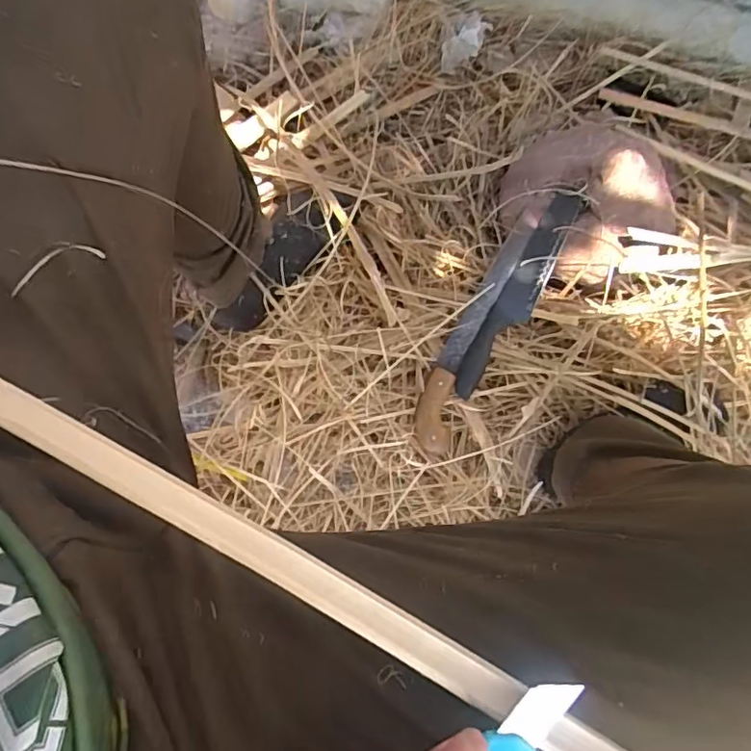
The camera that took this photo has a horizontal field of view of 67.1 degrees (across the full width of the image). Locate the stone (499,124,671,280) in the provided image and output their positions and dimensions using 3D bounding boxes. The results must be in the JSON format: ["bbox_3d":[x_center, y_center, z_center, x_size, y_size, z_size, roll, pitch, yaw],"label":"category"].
[{"bbox_3d":[0.260,-0.221,0.715,0.182,0.074,0.192,1,73,-2],"label":"stone"}]

